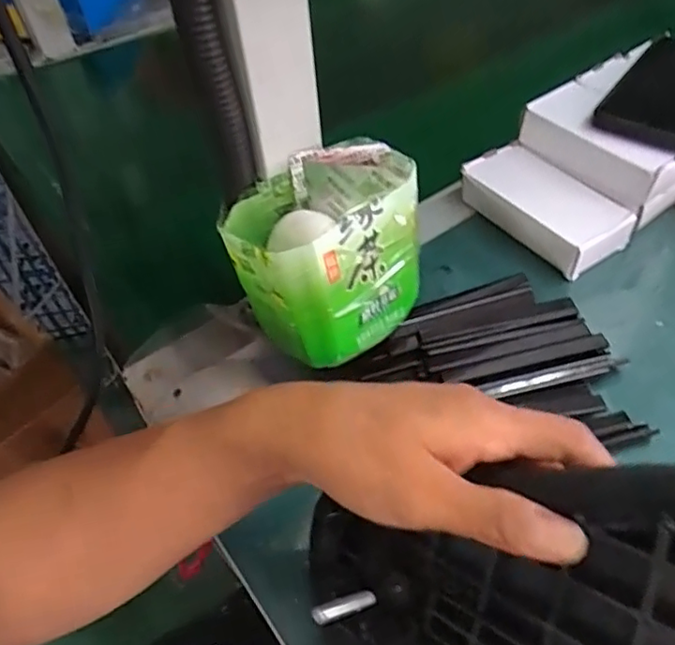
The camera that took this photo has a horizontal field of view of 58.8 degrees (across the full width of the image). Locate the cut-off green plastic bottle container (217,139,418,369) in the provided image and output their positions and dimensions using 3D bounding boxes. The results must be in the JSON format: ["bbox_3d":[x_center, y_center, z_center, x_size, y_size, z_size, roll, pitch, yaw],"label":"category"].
[{"bbox_3d":[-0.004,-0.045,0.359,0.109,0.086,0.088,-35,55,-23],"label":"cut-off green plastic bottle container"}]

